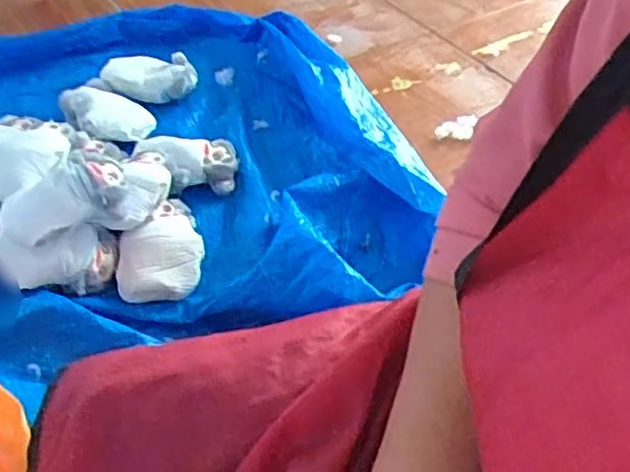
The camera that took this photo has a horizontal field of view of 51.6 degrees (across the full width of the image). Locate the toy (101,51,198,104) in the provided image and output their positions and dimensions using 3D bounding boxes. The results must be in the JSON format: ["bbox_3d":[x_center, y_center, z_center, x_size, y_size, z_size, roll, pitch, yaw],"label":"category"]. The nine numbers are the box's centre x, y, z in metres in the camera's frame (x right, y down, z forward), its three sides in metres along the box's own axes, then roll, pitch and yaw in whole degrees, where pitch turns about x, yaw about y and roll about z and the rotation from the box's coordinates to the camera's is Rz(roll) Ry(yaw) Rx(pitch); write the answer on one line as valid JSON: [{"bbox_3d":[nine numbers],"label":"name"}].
[{"bbox_3d":[-0.313,-0.295,1.245,0.172,0.062,0.089,-9,47,-12],"label":"toy"}]

